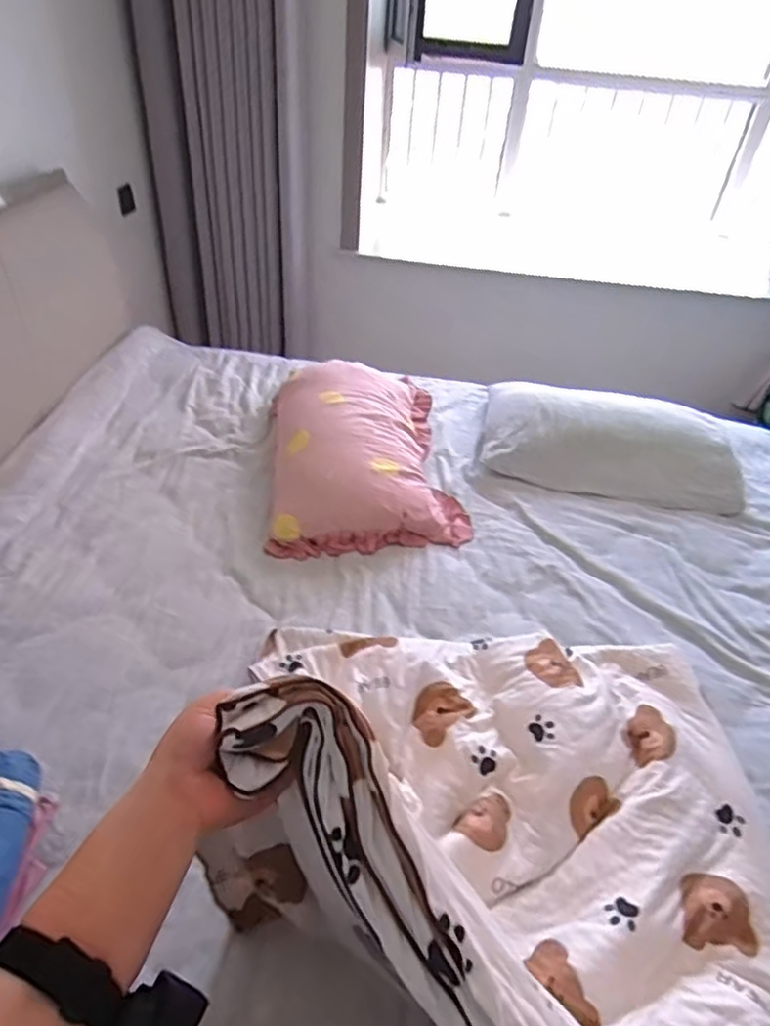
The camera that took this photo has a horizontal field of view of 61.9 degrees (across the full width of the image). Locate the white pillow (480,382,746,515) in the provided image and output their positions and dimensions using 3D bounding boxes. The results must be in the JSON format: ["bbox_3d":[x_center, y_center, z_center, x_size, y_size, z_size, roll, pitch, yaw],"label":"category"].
[{"bbox_3d":[0.578,-0.195,1.676,0.620,0.102,0.383,8,41,5],"label":"white pillow"}]

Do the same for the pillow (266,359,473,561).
[{"bbox_3d":[-0.058,-0.186,1.564,0.444,0.132,0.670,-3,41,-9],"label":"pillow"}]

